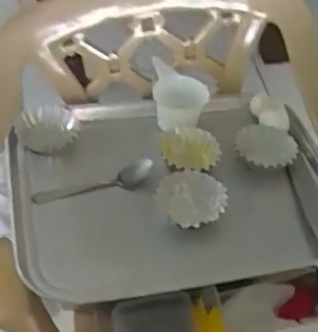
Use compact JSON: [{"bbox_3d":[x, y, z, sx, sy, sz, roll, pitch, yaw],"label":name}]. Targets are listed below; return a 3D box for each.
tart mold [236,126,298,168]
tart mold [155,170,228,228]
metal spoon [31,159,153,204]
[{"bbox_3d":[0.161,-0.030,0.913,0.074,0.029,0.090,-18,47,-11],"label":"tart mold"},{"bbox_3d":[0.045,0.041,0.821,0.086,0.018,0.091,-3,46,3],"label":"tart mold"},{"bbox_3d":[-0.089,0.026,0.846,0.173,0.012,0.043,-19,48,-11],"label":"metal spoon"}]

